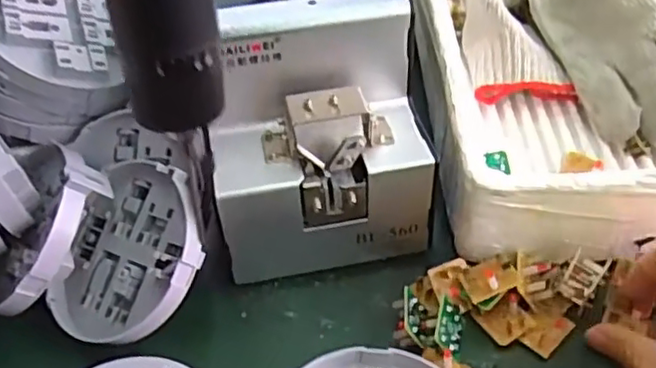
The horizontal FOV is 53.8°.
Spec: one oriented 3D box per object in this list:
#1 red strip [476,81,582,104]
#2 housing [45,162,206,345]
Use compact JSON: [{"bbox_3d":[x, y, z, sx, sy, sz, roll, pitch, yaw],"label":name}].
[{"bbox_3d":[0.143,-0.067,0.467,0.071,0.020,0.012,-1,41,4],"label":"red strip"},{"bbox_3d":[-0.115,0.039,0.370,0.098,0.016,0.101,-13,62,27],"label":"housing"}]

